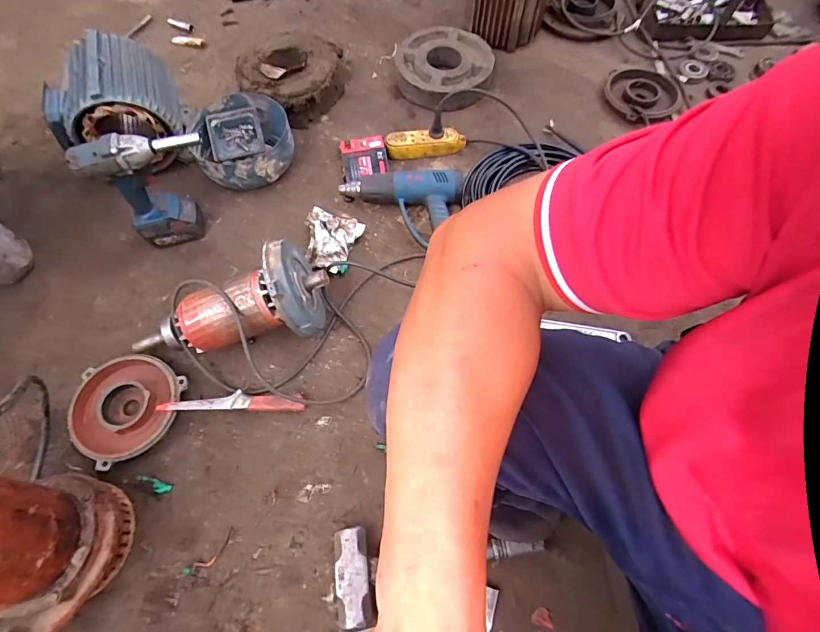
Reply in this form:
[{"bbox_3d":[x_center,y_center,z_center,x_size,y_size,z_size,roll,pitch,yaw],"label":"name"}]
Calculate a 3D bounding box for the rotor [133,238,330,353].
[{"bbox_3d":[-0.324,-0.003,0.792,0.369,0.176,0.166,-19,65,5],"label":"rotor"}]

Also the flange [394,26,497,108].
[{"bbox_3d":[0.084,-0.629,1.121,0.245,0.082,0.243,12,63,5],"label":"flange"}]

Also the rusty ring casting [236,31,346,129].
[{"bbox_3d":[-0.316,-0.617,1.109,0.285,0.069,0.280,14,63,6],"label":"rusty ring casting"}]

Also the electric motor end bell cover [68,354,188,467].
[{"bbox_3d":[-0.502,0.165,0.768,0.179,0.033,0.193,11,64,2],"label":"electric motor end bell cover"}]

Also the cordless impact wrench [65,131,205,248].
[{"bbox_3d":[-0.480,-0.240,0.844,0.208,0.245,0.075,-14,64,-9],"label":"cordless impact wrench"}]

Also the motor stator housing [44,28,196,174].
[{"bbox_3d":[-0.637,-0.451,0.955,0.251,0.213,0.222,-8,63,-6],"label":"motor stator housing"}]

